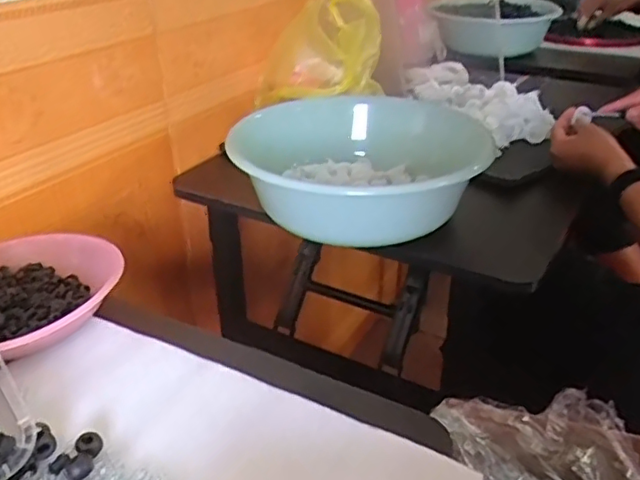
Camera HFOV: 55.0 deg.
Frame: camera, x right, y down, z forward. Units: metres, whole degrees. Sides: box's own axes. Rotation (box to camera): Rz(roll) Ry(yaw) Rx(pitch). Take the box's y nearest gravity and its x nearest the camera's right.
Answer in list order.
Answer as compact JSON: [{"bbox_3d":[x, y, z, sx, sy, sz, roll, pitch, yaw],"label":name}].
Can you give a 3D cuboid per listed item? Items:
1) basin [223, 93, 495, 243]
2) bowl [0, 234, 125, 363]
[{"bbox_3d":[0.040,-0.093,0.709,0.240,0.124,0.222,-20,36,-31],"label":"basin"},{"bbox_3d":[-0.275,0.046,0.556,0.152,0.049,0.159,0,30,0],"label":"bowl"}]

